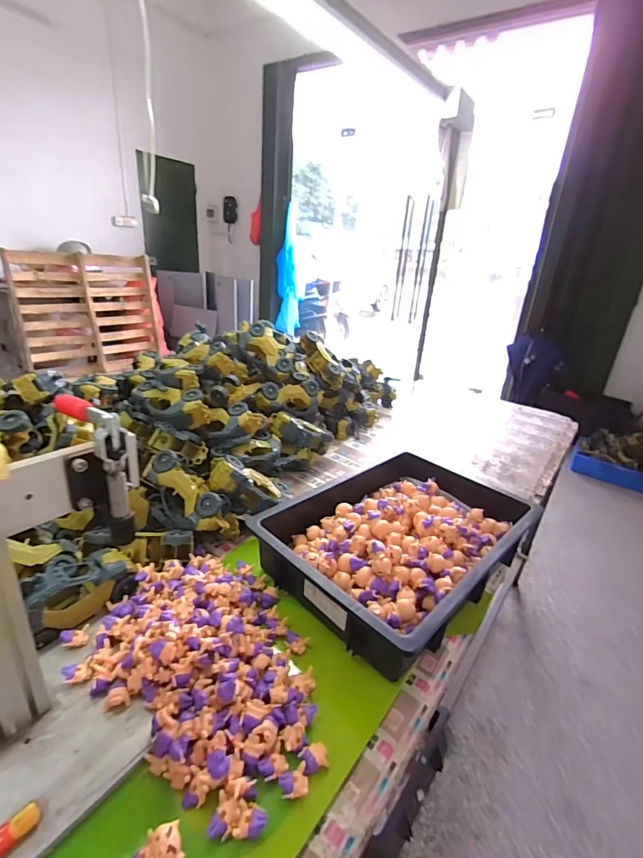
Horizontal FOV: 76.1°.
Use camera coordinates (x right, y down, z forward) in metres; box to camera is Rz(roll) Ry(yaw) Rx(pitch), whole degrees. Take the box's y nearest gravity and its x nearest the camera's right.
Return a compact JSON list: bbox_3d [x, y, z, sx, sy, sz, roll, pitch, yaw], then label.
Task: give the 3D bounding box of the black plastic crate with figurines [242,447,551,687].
[{"bbox_3d":[0.133,0.178,0.724,0.325,0.092,0.448,26,31,38],"label":"black plastic crate with figurines"}]

